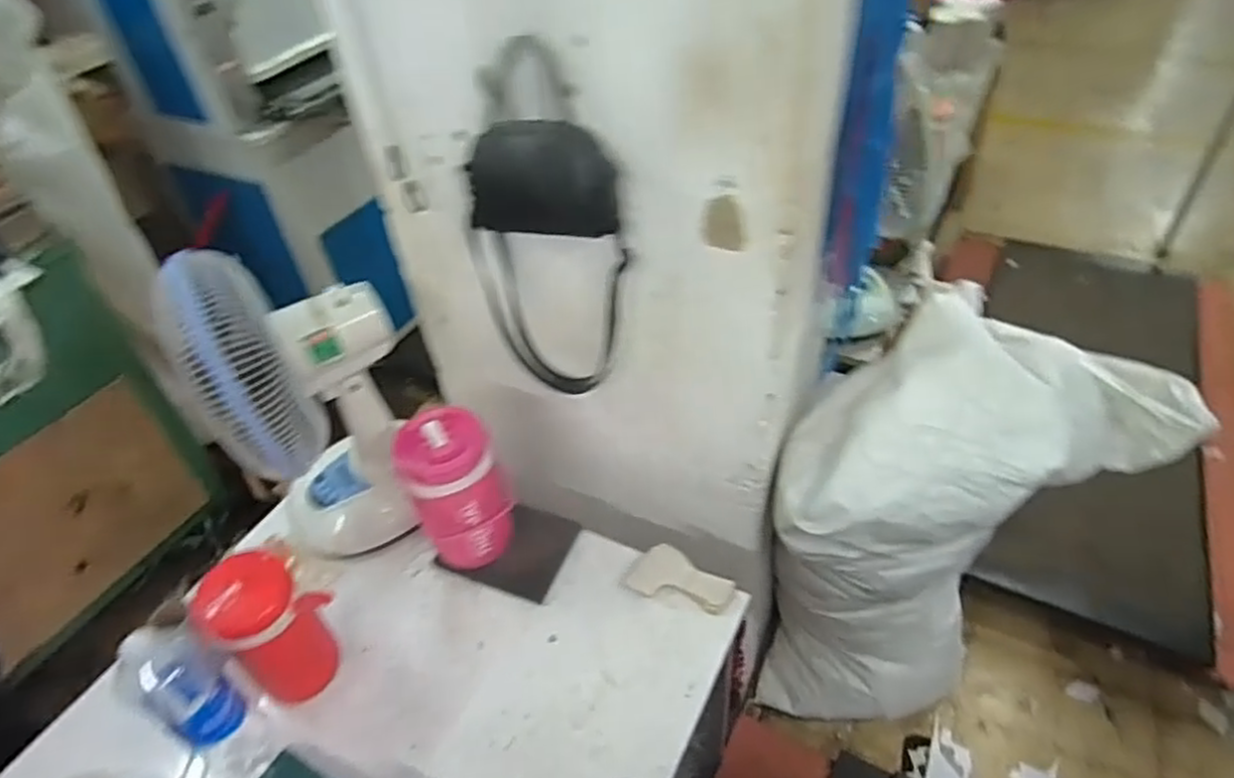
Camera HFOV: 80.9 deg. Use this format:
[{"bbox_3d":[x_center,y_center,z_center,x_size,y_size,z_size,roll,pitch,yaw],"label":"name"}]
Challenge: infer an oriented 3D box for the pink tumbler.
[{"bbox_3d":[-0.251,0.161,1.148,0.139,0.268,0.133,-3,43,3],"label":"pink tumbler"}]

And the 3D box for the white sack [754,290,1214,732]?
[{"bbox_3d":[0.590,0.326,1.350,0.586,1.067,0.317,1,43,7],"label":"white sack"}]

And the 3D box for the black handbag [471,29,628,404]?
[{"bbox_3d":[-0.092,-0.192,1.012,0.235,0.505,0.070,19,48,24],"label":"black handbag"}]

